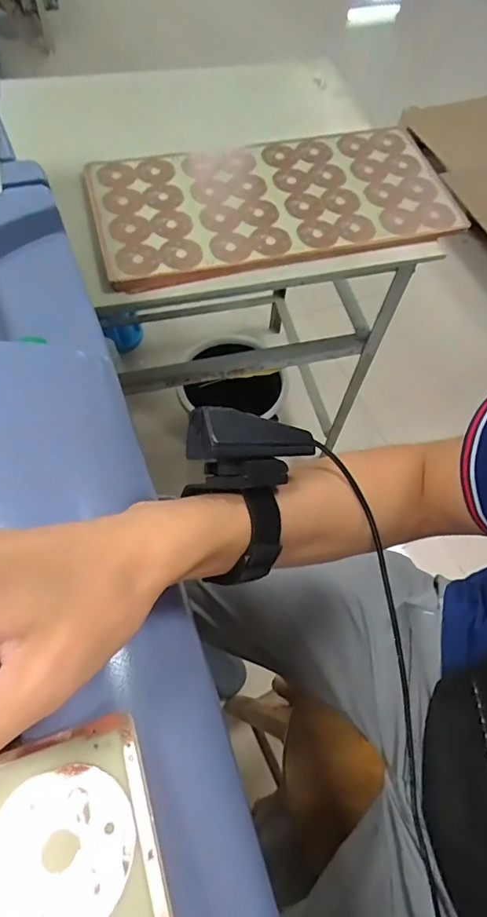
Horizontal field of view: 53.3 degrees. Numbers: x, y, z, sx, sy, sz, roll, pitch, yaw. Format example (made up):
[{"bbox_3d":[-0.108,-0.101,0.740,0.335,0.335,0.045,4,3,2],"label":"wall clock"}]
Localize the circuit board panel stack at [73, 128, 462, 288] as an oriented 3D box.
[{"bbox_3d":[0.042,-0.388,0.715,0.516,0.027,0.252,-13,65,-10],"label":"circuit board panel stack"}]

